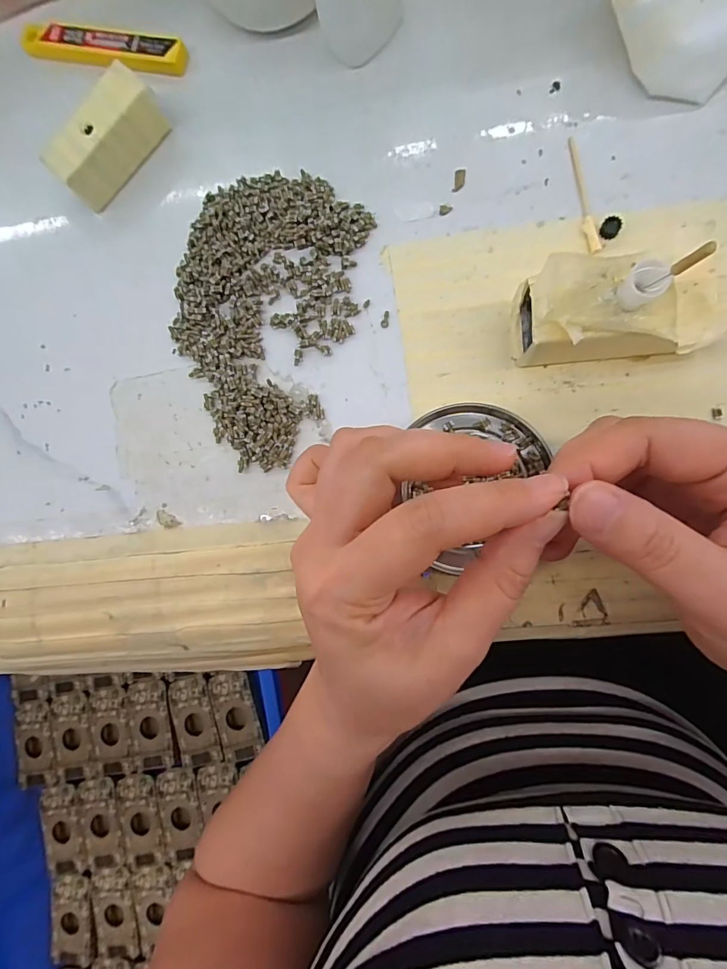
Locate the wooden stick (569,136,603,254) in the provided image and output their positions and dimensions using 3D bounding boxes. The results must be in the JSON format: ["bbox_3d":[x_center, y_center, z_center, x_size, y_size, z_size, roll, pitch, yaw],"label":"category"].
[{"bbox_3d":[0.106,-0.141,0.220,0.006,0.004,0.059,-12,86,8],"label":"wooden stick"}]

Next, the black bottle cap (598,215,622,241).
[{"bbox_3d":[0.118,-0.122,0.217,0.010,0.006,0.010,0,88,9],"label":"black bottle cap"}]

